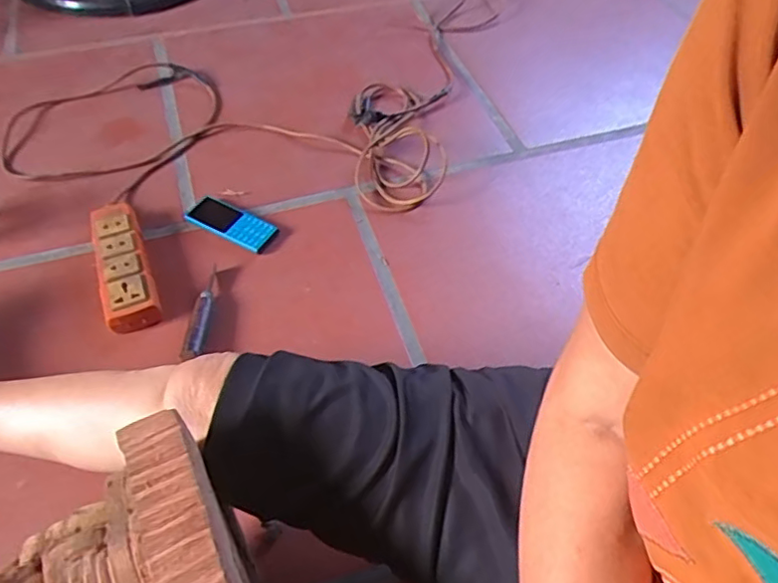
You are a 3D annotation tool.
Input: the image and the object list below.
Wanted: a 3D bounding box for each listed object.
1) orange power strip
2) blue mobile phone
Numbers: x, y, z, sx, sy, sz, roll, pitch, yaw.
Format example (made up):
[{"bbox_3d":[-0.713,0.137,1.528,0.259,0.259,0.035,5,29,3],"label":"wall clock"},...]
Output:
[{"bbox_3d":[-0.342,-0.036,0.770,0.064,0.038,0.206,-20,56,-16],"label":"orange power strip"},{"bbox_3d":[-0.219,-0.096,0.829,0.131,0.017,0.053,26,56,17],"label":"blue mobile phone"}]

